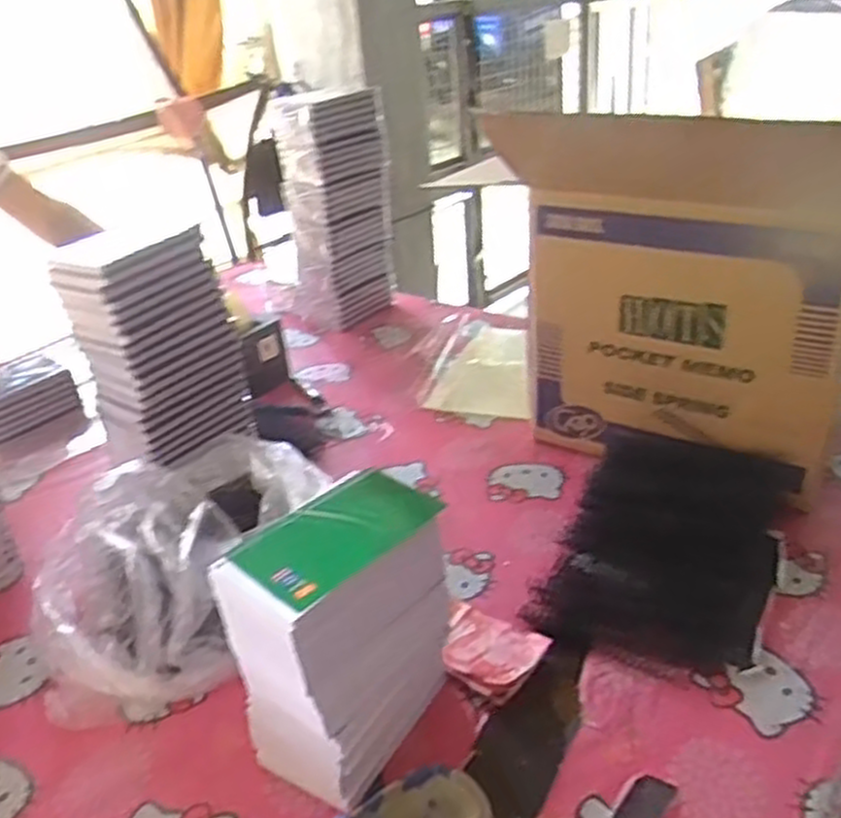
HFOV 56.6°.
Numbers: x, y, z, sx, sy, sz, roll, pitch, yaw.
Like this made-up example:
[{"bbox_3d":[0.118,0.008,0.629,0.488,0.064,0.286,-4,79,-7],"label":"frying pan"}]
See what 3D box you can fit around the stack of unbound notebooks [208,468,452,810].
[{"bbox_3d":[-0.053,0.158,0.550,0.092,0.173,0.140,15,36,31],"label":"stack of unbound notebooks"}]

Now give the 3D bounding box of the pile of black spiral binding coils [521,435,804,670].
[{"bbox_3d":[0.221,0.117,0.698,0.177,0.050,0.252,11,34,26],"label":"pile of black spiral binding coils"}]

